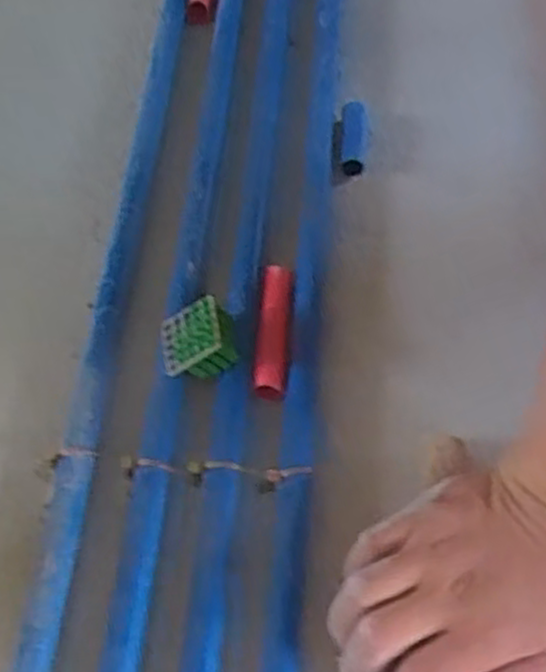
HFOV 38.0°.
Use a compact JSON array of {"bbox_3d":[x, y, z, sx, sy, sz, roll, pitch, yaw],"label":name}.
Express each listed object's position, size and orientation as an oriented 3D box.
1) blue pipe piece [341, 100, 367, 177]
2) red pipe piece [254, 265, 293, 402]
[{"bbox_3d":[0.063,-0.156,0.620,0.020,0.018,0.065,4,59,0],"label":"blue pipe piece"},{"bbox_3d":[0.001,-0.002,0.531,0.021,0.020,0.103,4,59,1],"label":"red pipe piece"}]

